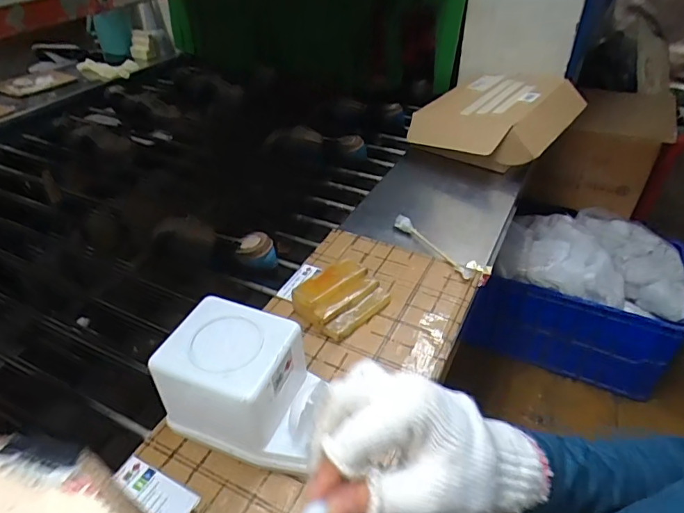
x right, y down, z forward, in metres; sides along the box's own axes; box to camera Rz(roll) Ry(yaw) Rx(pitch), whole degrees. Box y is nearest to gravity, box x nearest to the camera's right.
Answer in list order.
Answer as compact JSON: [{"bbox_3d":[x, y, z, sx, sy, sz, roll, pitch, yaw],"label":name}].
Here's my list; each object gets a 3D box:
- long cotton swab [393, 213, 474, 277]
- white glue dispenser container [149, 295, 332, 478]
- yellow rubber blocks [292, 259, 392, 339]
[{"bbox_3d":[0.131,-0.020,0.684,0.023,0.012,0.162,-22,43,-23],"label":"long cotton swab"},{"bbox_3d":[-0.088,0.123,0.445,0.140,0.106,0.101,12,42,17],"label":"white glue dispenser container"},{"bbox_3d":[0.003,0.049,0.580,0.076,0.043,0.098,31,50,34],"label":"yellow rubber blocks"}]

